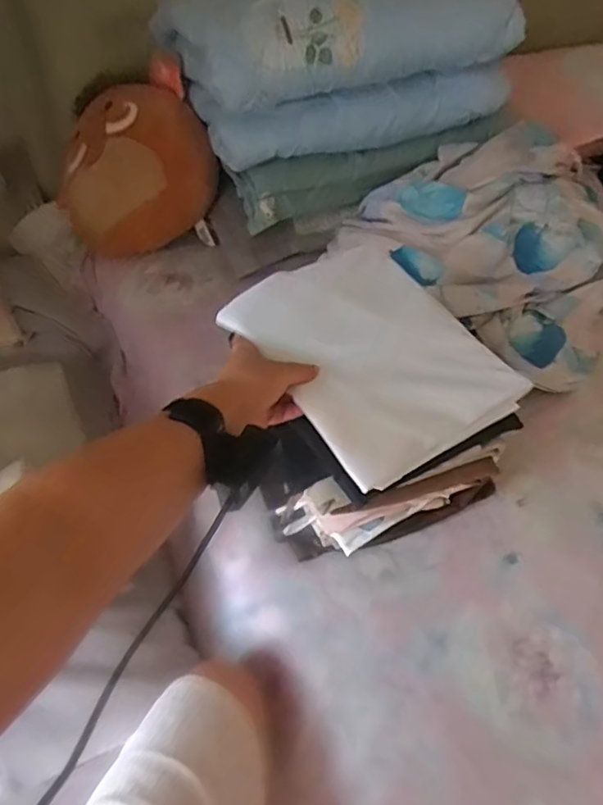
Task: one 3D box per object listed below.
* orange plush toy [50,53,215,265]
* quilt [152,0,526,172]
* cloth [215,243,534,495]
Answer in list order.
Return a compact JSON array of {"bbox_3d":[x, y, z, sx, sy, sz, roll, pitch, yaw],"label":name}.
[{"bbox_3d":[-0.308,-0.455,1.160,0.331,0.335,0.215,-18,47,-15],"label":"orange plush toy"},{"bbox_3d":[0.070,-0.665,1.106,0.556,0.276,0.323,-17,48,-17],"label":"quilt"},{"bbox_3d":[0.083,-0.062,0.665,0.244,0.028,0.278,-27,70,-26],"label":"cloth"}]

